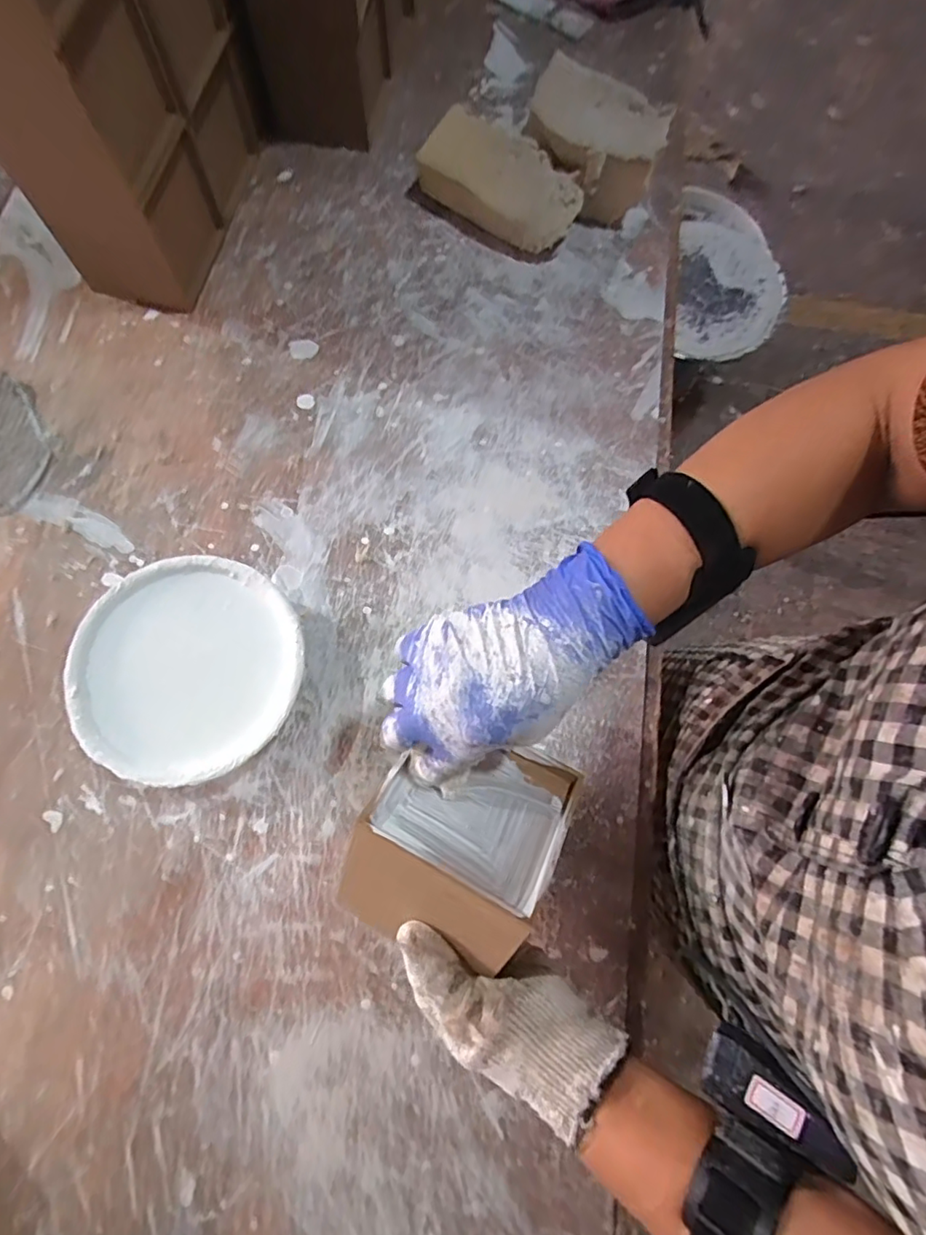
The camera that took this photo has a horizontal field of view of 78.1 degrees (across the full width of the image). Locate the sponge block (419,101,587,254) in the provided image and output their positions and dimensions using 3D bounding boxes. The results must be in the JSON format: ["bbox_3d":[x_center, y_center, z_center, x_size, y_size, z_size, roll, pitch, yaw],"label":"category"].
[{"bbox_3d":[0.041,-0.454,0.604,0.166,0.060,0.078,35,76,8],"label":"sponge block"}]

